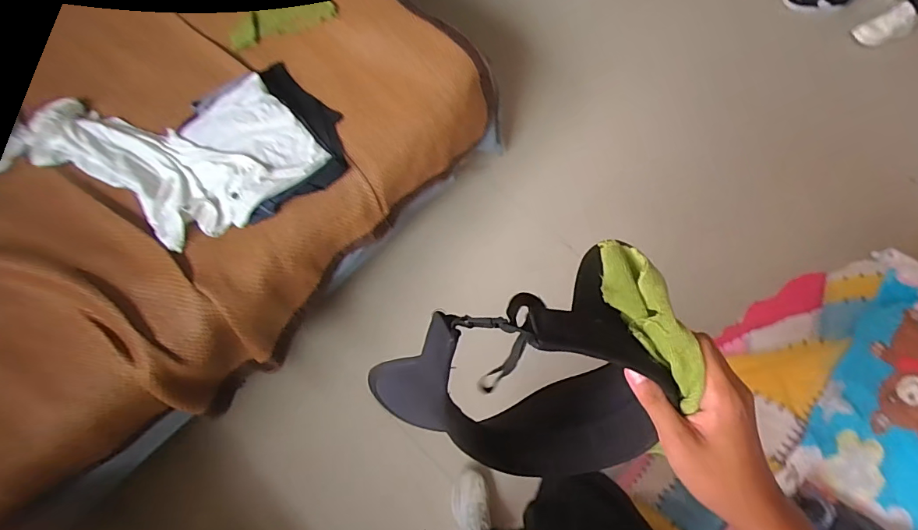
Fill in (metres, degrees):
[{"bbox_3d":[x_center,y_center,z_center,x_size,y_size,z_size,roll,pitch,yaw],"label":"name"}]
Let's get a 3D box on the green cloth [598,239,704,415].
[{"bbox_3d":[0.141,0.041,0.345,0.042,0.035,0.131,-22,69,-5],"label":"green cloth"}]

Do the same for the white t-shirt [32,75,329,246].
[{"bbox_3d":[-0.641,-0.284,1.073,0.602,0.068,0.404,29,75,10],"label":"white t-shirt"}]

